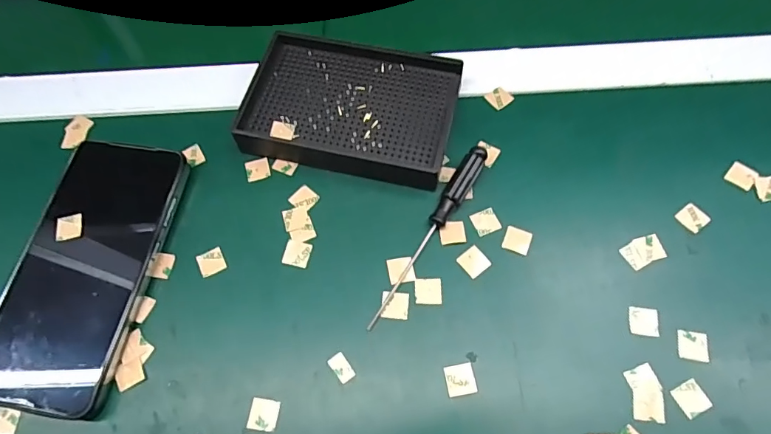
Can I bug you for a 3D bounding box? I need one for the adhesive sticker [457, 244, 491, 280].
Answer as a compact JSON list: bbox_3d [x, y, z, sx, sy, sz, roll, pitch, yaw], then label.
[{"bbox_3d":[0.053,0.026,0.280,0.015,0.004,0.016,-36,69,-14],"label":"adhesive sticker"}]

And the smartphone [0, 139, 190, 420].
[{"bbox_3d":[-0.179,0.029,0.283,0.076,0.017,0.161,7,65,5],"label":"smartphone"}]

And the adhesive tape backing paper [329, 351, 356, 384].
[{"bbox_3d":[-0.024,0.083,0.259,0.009,0.004,0.016,-34,68,-13],"label":"adhesive tape backing paper"}]

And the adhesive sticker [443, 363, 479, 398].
[{"bbox_3d":[0.041,0.089,0.255,0.016,0.004,0.016,-9,66,-3],"label":"adhesive sticker"}]

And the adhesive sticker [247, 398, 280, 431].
[{"bbox_3d":[-0.065,0.106,0.252,0.015,0.004,0.015,8,64,0],"label":"adhesive sticker"}]

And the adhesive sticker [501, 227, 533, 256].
[{"bbox_3d":[0.081,0.014,0.287,0.015,0.004,0.016,19,66,13],"label":"adhesive sticker"}]

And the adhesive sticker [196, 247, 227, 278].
[{"bbox_3d":[-0.107,0.028,0.288,0.016,0.004,0.015,-28,67,-11],"label":"adhesive sticker"}]

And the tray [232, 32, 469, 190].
[{"bbox_3d":[-0.022,-0.077,0.321,0.135,0.024,0.092,12,66,7],"label":"tray"}]

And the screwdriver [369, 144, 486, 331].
[{"bbox_3d":[0.028,0.010,0.283,0.013,0.014,0.129,28,69,14],"label":"screwdriver"}]

